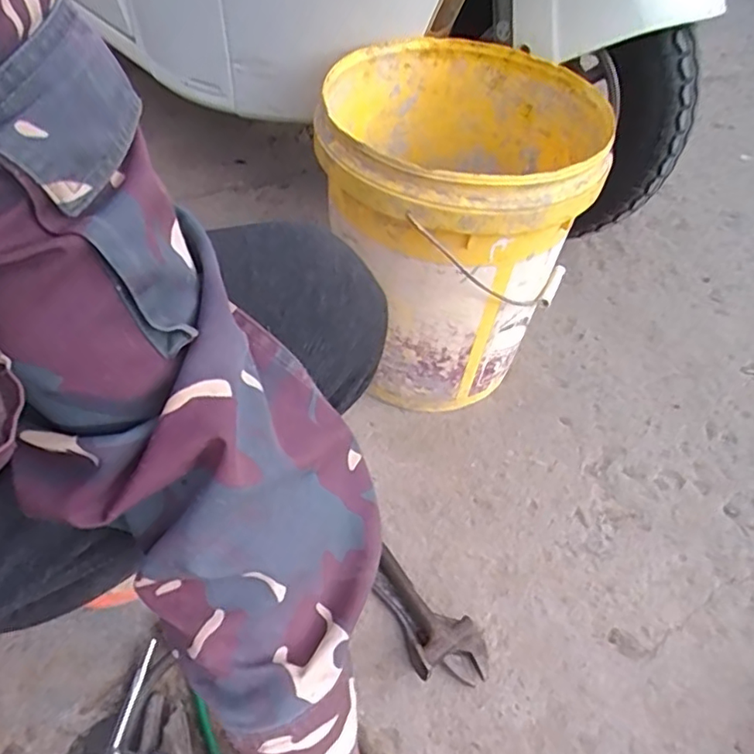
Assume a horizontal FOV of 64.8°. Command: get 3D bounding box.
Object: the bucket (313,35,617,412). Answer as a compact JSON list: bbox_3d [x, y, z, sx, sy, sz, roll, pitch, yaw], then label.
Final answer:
[{"bbox_3d":[0.084,-0.169,0.726,0.275,0.351,0.283,1,51,-1],"label":"bucket"}]

